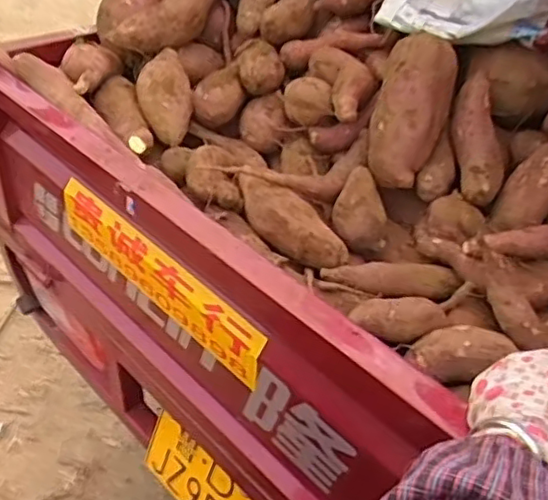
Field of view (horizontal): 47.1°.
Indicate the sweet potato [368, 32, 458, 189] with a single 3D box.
[{"bbox_3d":[0.178,-0.184,0.819,0.089,0.074,0.210,16,84,14],"label":"sweet potato"}]

